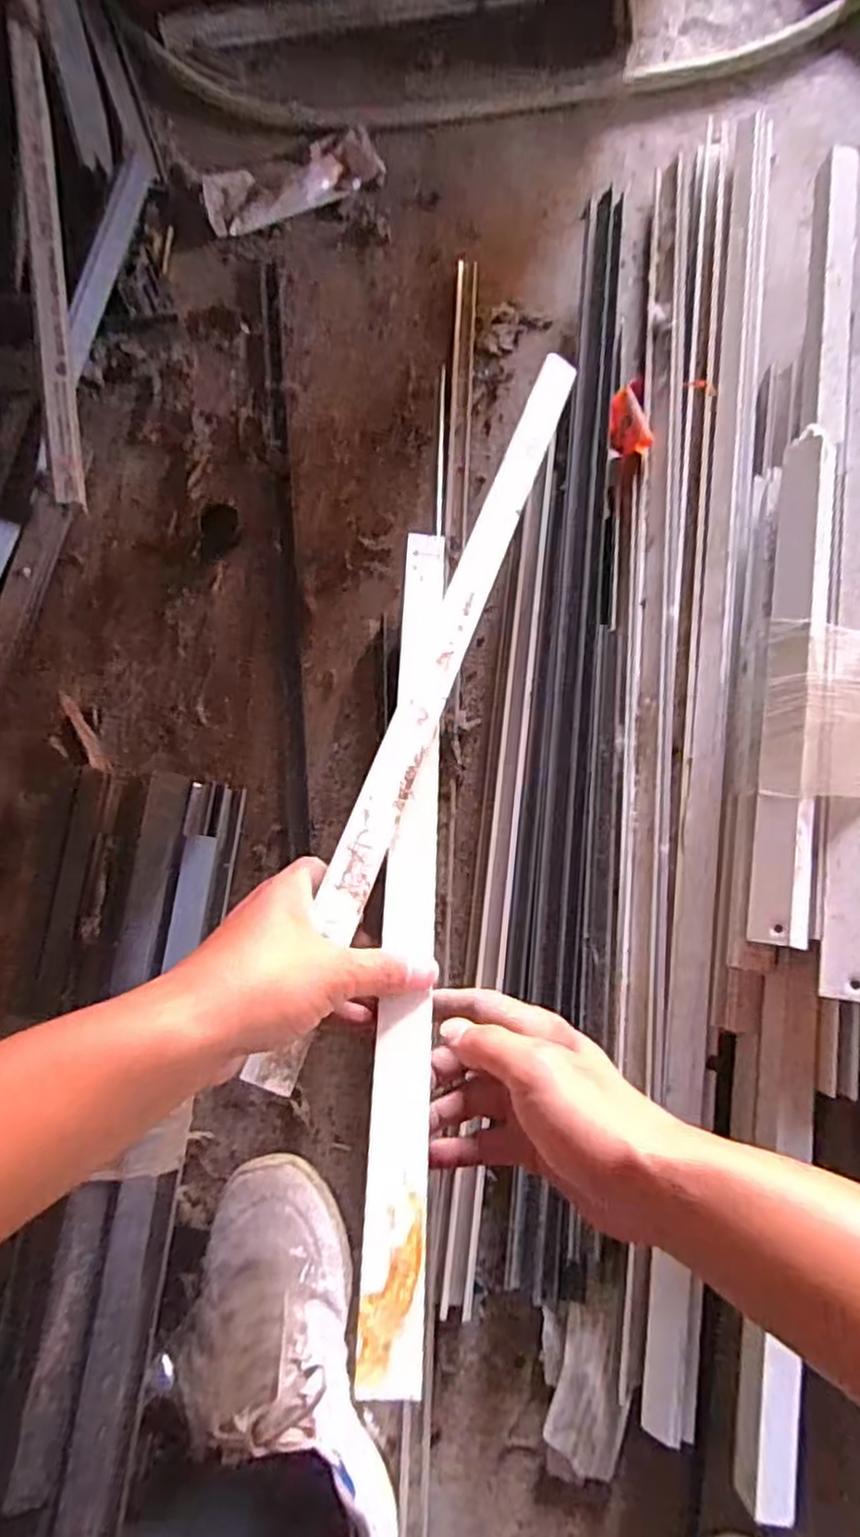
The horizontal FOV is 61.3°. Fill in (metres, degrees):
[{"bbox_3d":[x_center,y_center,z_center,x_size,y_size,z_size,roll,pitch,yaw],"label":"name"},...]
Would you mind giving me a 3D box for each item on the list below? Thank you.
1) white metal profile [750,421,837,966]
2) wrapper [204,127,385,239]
[{"bbox_3d":[0.249,-0.064,0.492,0.035,0.029,0.358,9,75,4],"label":"white metal profile"},{"bbox_3d":[-0.140,-0.601,0.748,0.185,0.031,0.066,-27,77,-3],"label":"wrapper"}]

